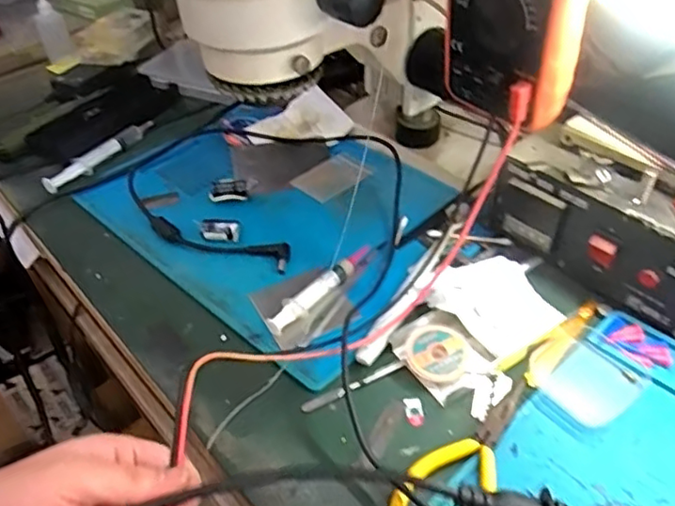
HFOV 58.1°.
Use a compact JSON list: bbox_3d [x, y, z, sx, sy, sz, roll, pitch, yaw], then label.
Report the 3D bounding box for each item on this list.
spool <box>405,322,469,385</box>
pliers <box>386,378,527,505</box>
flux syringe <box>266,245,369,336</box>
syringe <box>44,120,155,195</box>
[{"bbox_3d":[0.072,0.071,0.428,0.045,0.012,0.047,-3,43,3],"label":"spool"},{"bbox_3d":[0.083,0.124,0.372,0.051,0.010,0.129,25,51,29],"label":"pliers"},{"bbox_3d":[-0.012,0.027,0.481,0.015,0.014,0.112,29,54,32],"label":"flux syringe"},{"bbox_3d":[-0.247,-0.104,0.642,0.017,0.016,0.140,24,50,28],"label":"syringe"}]

